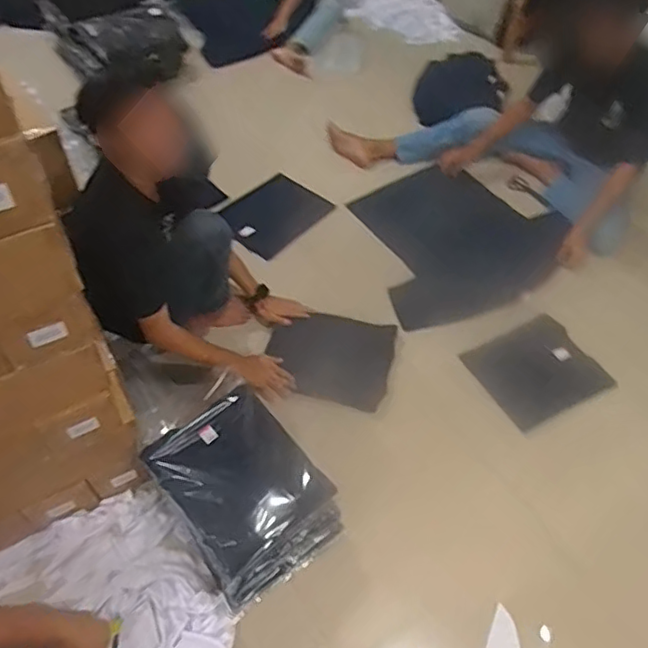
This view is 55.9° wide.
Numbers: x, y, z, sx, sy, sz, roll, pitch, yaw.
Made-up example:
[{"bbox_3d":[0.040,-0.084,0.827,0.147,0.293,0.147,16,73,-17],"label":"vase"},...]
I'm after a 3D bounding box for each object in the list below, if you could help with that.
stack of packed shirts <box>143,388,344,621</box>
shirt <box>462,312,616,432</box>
[{"bbox_3d":[-0.181,0.387,1.409,0.303,0.205,0.374,-29,57,-22],"label":"stack of packed shirts"},{"bbox_3d":[0.604,0.133,1.733,0.309,0.024,0.277,-26,63,-3],"label":"shirt"}]

